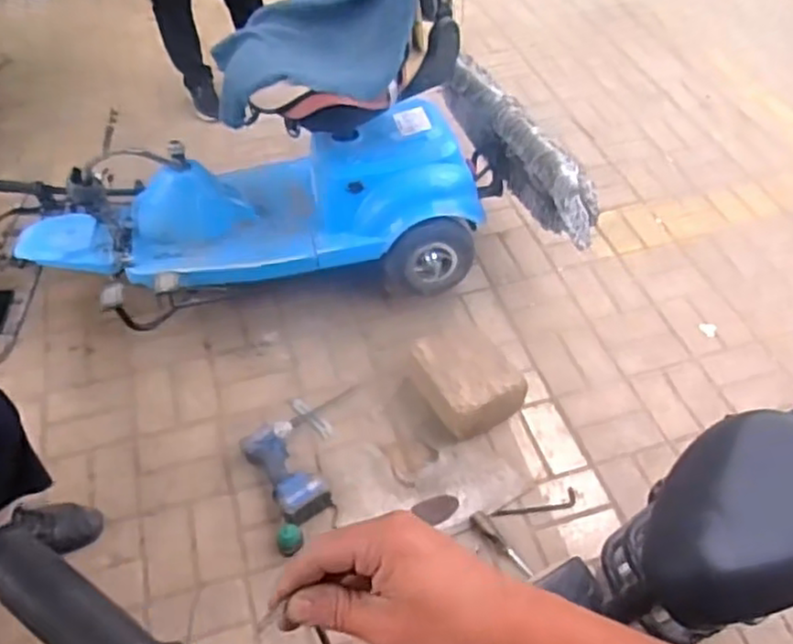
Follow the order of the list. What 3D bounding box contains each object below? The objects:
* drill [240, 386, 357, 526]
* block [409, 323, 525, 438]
[{"bbox_3d":[-0.164,0.271,1.514,0.296,0.072,0.247,-26,55,-21],"label":"drill"},{"bbox_3d":[0.155,0.118,1.551,0.187,0.112,0.234,-26,55,-21],"label":"block"}]

